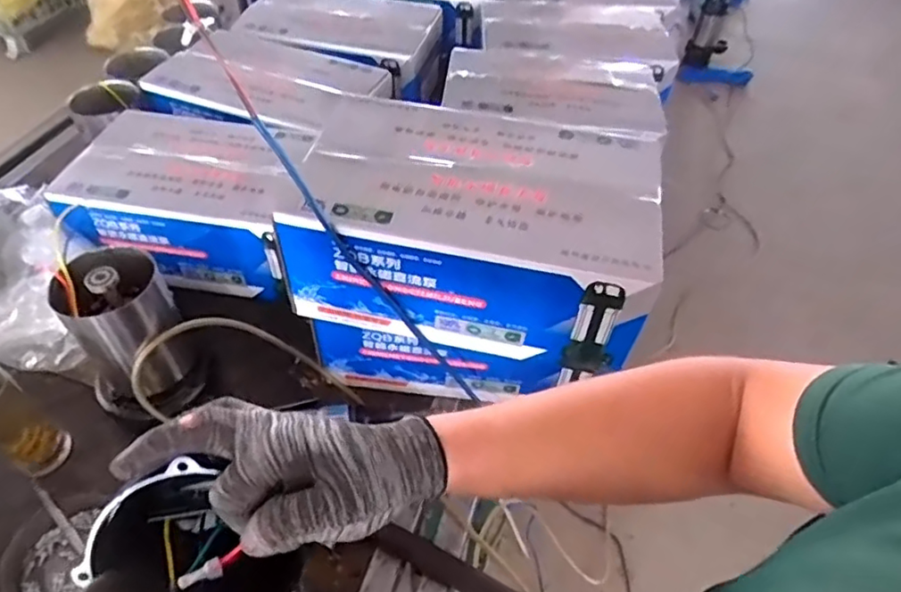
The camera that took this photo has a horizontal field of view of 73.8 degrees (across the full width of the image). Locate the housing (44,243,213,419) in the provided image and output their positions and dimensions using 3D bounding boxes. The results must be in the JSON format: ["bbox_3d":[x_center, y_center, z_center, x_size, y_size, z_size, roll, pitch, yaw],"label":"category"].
[{"bbox_3d":[-0.421,0.055,0.791,0.141,0.206,0.128,-30,57,-26],"label":"housing"}]

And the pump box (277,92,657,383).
[{"bbox_3d":[0.029,-0.079,0.725,0.387,0.188,0.225,10,49,5],"label":"pump box"}]

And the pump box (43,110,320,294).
[{"bbox_3d":[-0.413,-0.161,0.993,0.348,0.159,0.244,6,49,3],"label":"pump box"}]

